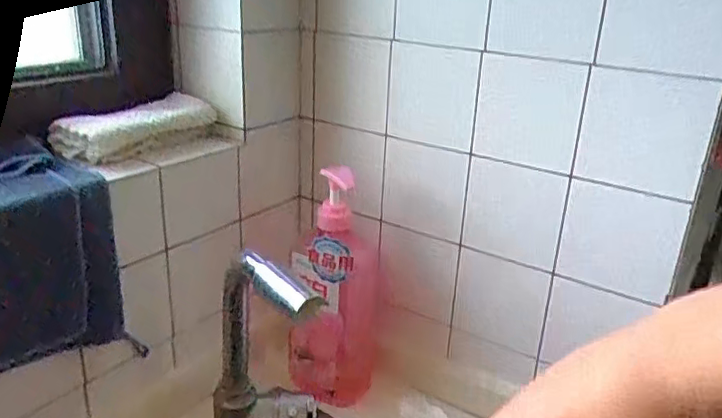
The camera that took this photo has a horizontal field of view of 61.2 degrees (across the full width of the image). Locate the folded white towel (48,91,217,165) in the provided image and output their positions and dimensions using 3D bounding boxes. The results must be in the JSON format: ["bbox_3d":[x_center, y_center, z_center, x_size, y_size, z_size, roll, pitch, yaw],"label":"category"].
[{"bbox_3d":[-0.219,-0.081,0.597,0.060,0.035,0.161,15,25,28],"label":"folded white towel"}]

